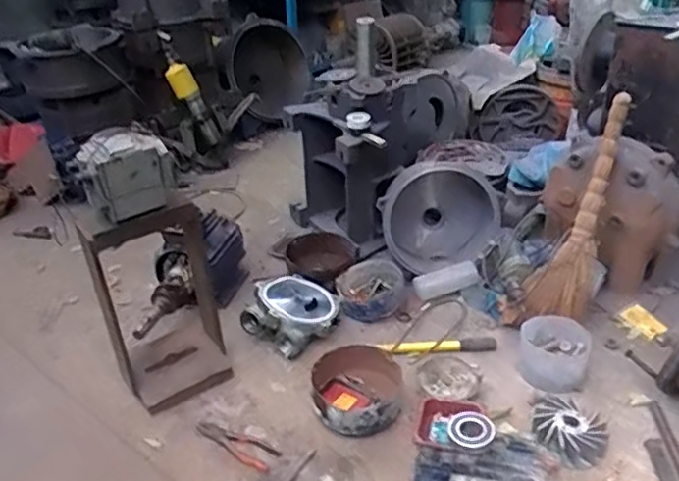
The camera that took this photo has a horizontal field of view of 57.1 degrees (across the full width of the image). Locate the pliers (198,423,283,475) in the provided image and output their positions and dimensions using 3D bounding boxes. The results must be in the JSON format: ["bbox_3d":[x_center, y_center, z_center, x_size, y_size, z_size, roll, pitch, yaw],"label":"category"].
[{"bbox_3d":[-0.214,0.417,1.287,0.204,0.022,0.061,17,35,29],"label":"pliers"}]

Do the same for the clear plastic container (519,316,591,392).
[{"bbox_3d":[0.487,0.263,1.429,0.148,0.094,0.159,-1,30,1],"label":"clear plastic container"}]

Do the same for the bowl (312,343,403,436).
[{"bbox_3d":[0.042,0.323,1.340,0.187,0.082,0.201,-1,30,1],"label":"bowl"}]

